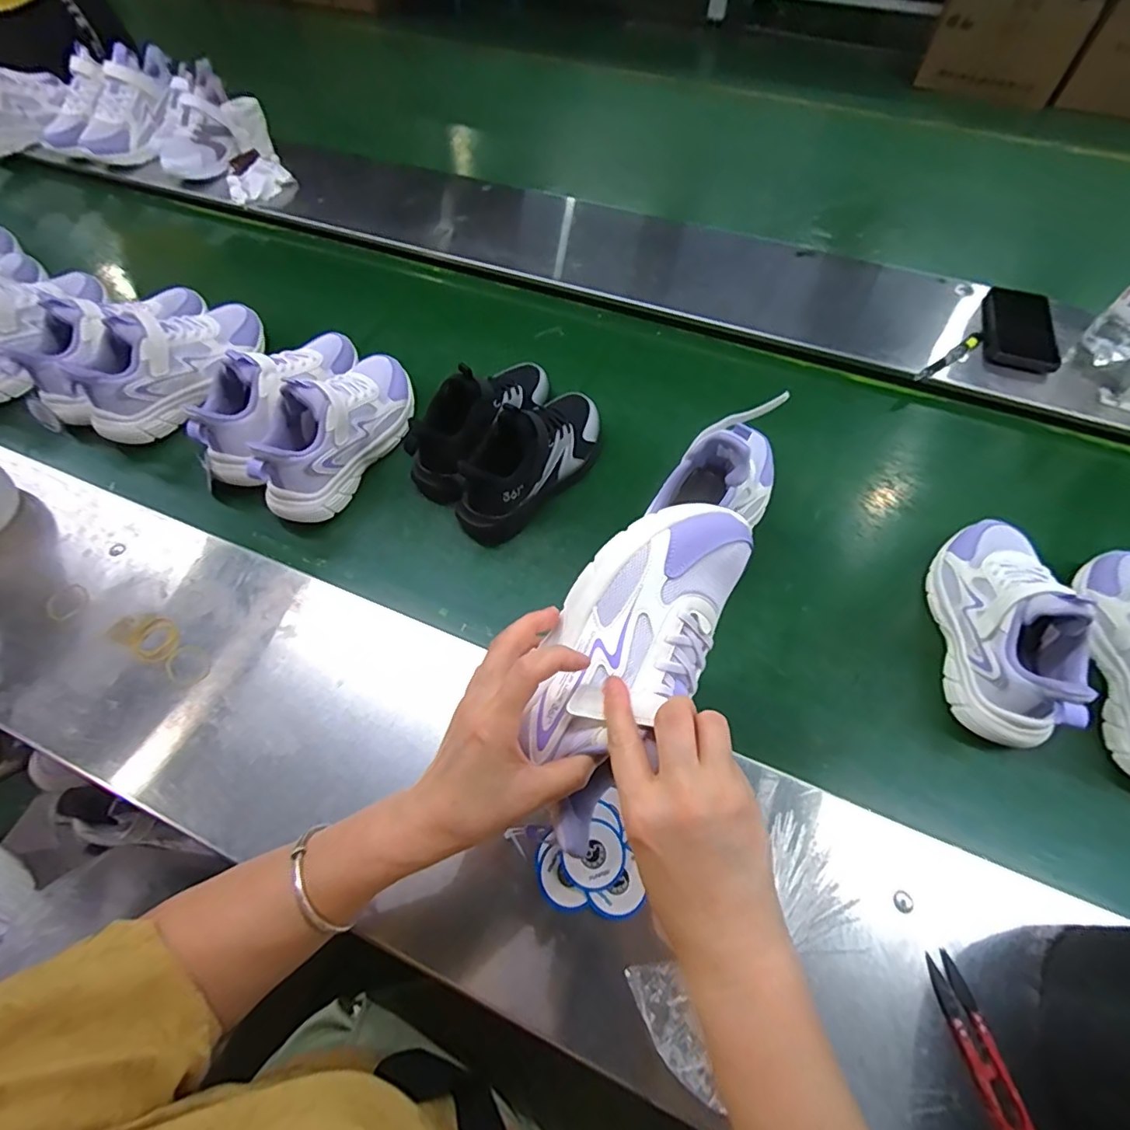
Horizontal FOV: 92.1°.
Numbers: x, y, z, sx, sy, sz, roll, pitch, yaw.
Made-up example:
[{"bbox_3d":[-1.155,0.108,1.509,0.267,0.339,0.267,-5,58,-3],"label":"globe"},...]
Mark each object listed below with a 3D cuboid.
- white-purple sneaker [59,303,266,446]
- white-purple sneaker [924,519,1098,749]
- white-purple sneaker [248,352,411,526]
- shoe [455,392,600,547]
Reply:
[{"bbox_3d":[-0.507,-0.265,0.705,0.089,0.119,0.250,34,65,18],"label":"white-purple sneaker"},{"bbox_3d":[0.406,0.039,0.497,0.078,0.111,0.227,12,60,7],"label":"white-purple sneaker"},{"bbox_3d":[-0.261,-0.169,0.634,0.089,0.111,0.244,19,61,11],"label":"white-purple sneaker"},{"bbox_3d":[-0.037,-0.134,0.604,0.078,0.115,0.210,39,67,20],"label":"shoe"}]

